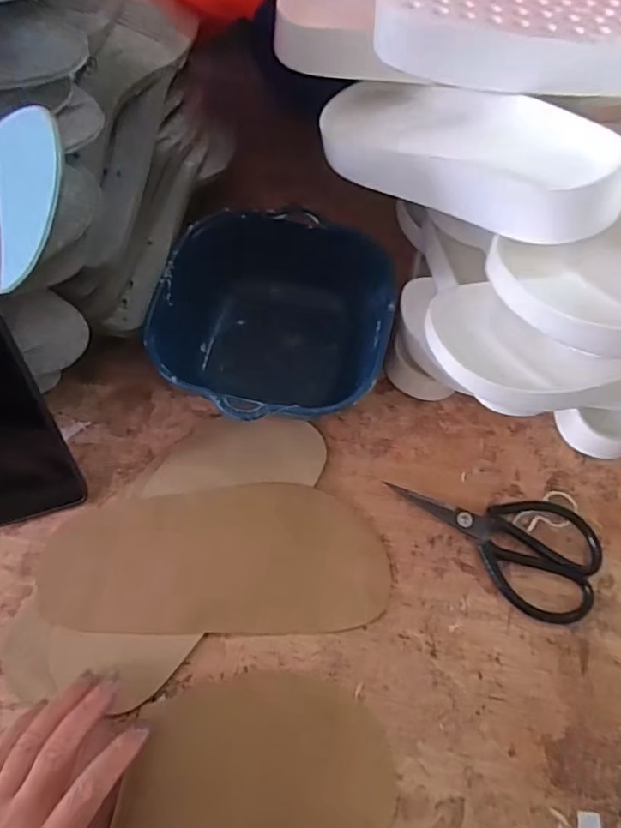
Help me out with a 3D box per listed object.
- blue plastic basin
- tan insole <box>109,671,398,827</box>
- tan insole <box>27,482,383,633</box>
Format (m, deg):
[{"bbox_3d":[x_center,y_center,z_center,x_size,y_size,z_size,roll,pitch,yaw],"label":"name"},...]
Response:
[{"bbox_3d":[-0.032,-0.083,0.472,0.188,0.075,0.213,5,66,0],"label":"blue plastic basin"},{"bbox_3d":[-0.036,0.235,0.359,0.175,0.019,0.108,-5,66,-4],"label":"tan insole"},{"bbox_3d":[-0.070,0.110,0.420,0.253,0.012,0.109,2,68,-5],"label":"tan insole"}]

